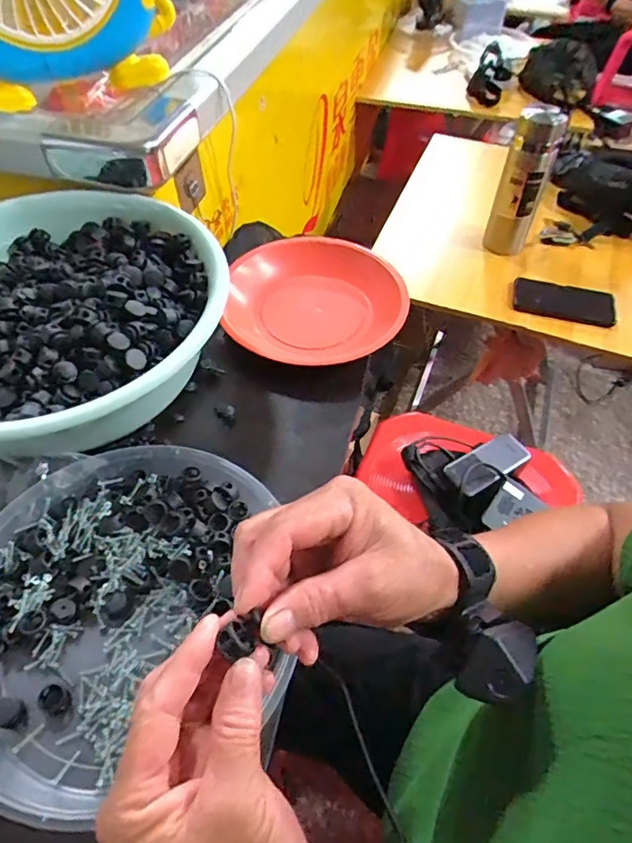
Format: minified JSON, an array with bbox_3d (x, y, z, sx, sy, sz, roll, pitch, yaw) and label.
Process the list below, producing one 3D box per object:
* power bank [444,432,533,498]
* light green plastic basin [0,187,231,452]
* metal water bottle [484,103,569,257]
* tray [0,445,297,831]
[{"bbox_3d":[0.238,0.053,0.710,0.125,0.021,0.052,-29,59,-21],"label":"power bank"},{"bbox_3d":[-0.237,-0.095,0.465,0.296,0.077,0.293,1,53,-1],"label":"light green plastic basin"},{"bbox_3d":[0.344,-0.391,0.878,0.073,0.228,0.058,23,56,15],"label":"metal water bottle"},{"bbox_3d":[-0.132,0.123,0.357,0.223,0.035,0.231,1,53,-1],"label":"tray"}]

